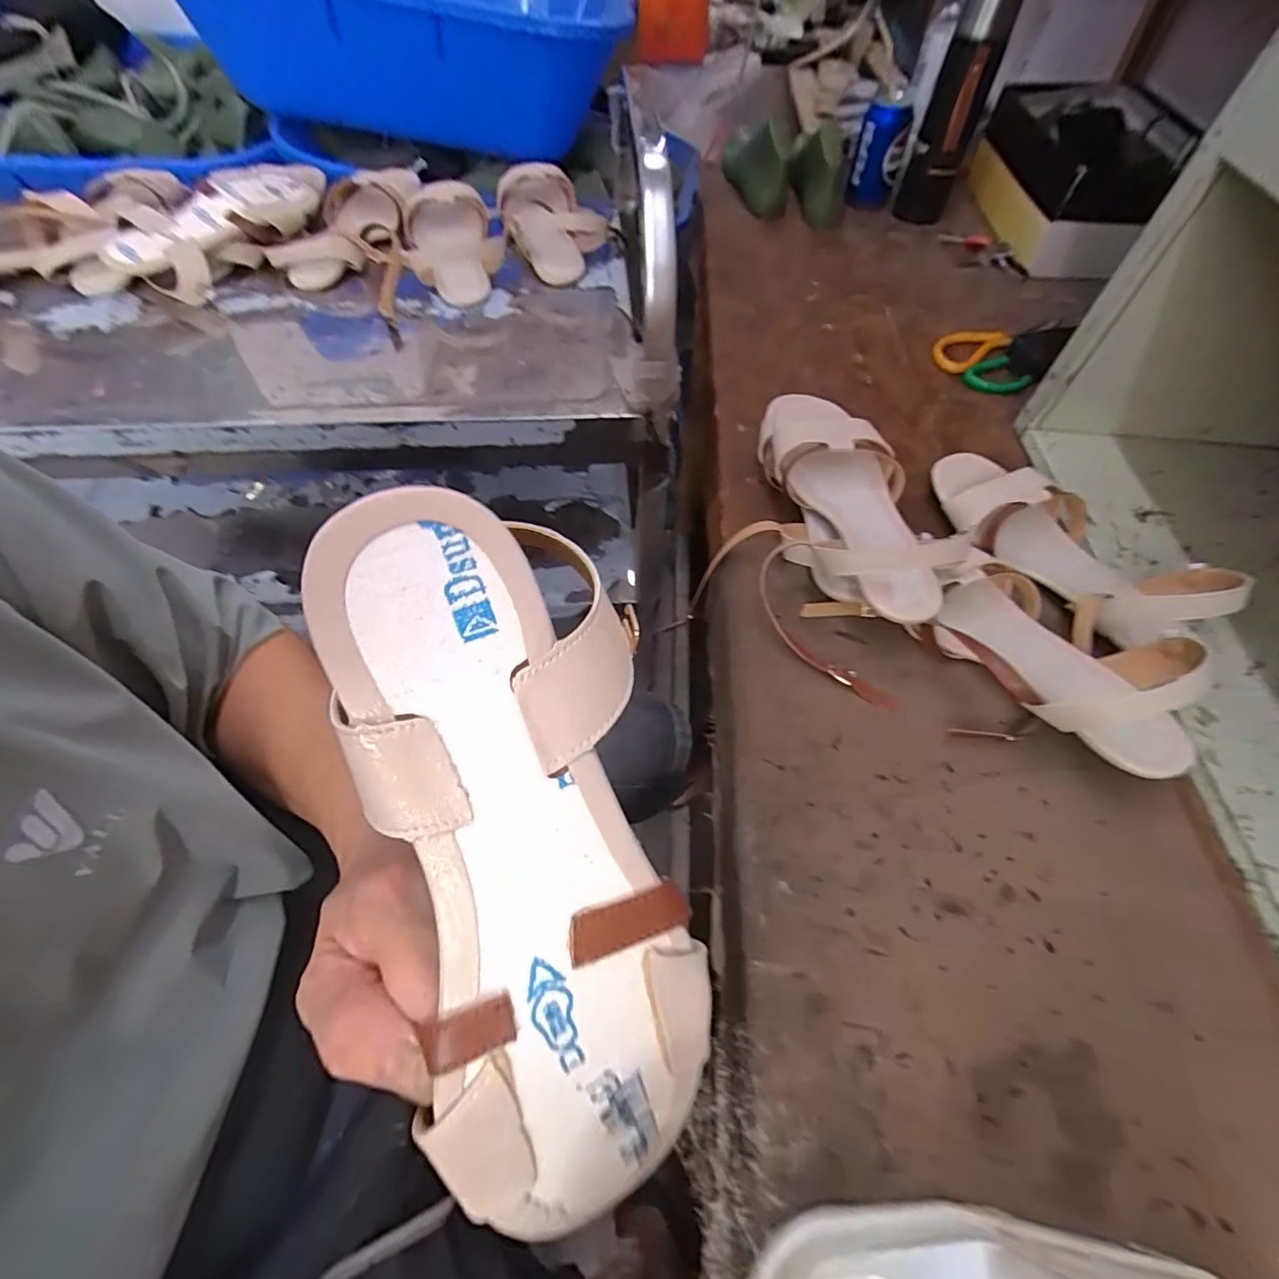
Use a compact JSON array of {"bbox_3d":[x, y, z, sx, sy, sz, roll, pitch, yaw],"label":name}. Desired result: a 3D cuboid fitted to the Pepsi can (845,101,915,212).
[{"bbox_3d":[0.342,-0.693,0.814,0.067,0.108,0.063,16,58,9],"label":"Pepsi can"}]

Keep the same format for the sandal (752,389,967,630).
[{"bbox_3d":[0.163,-0.119,0.455,0.106,0.073,0.262,-3,57,-3],"label":"sandal"}]

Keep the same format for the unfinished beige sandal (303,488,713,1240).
[{"bbox_3d":[-0.030,0.070,0.162,0.081,0.038,0.218,-14,98,-10],"label":"unfinished beige sandal"}]

